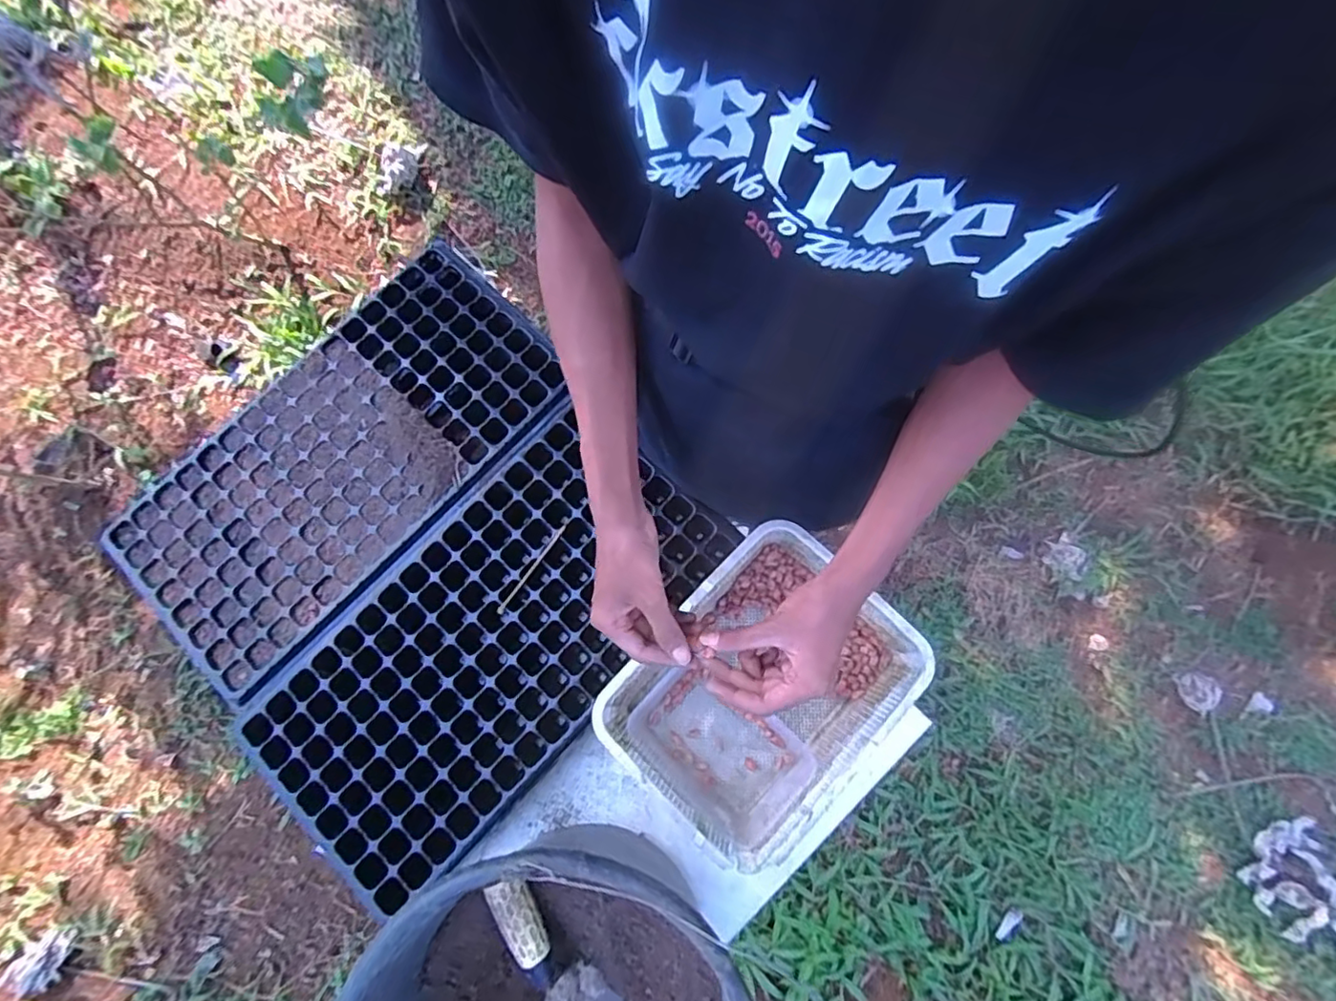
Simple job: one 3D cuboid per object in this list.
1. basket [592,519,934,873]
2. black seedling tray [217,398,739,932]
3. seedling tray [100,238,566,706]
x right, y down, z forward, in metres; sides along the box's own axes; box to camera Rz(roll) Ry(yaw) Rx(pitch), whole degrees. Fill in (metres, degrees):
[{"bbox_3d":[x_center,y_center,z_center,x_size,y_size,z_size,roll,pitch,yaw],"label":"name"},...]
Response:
[{"bbox_3d":[0.092,0.190,0.610,0.217,0.089,0.278,43,86,9],"label":"basket"},{"bbox_3d":[-0.188,0.146,0.646,0.264,0.057,0.499,43,79,12],"label":"black seedling tray"},{"bbox_3d":[-0.370,-0.053,0.684,0.258,0.039,0.505,42,85,9],"label":"seedling tray"}]

